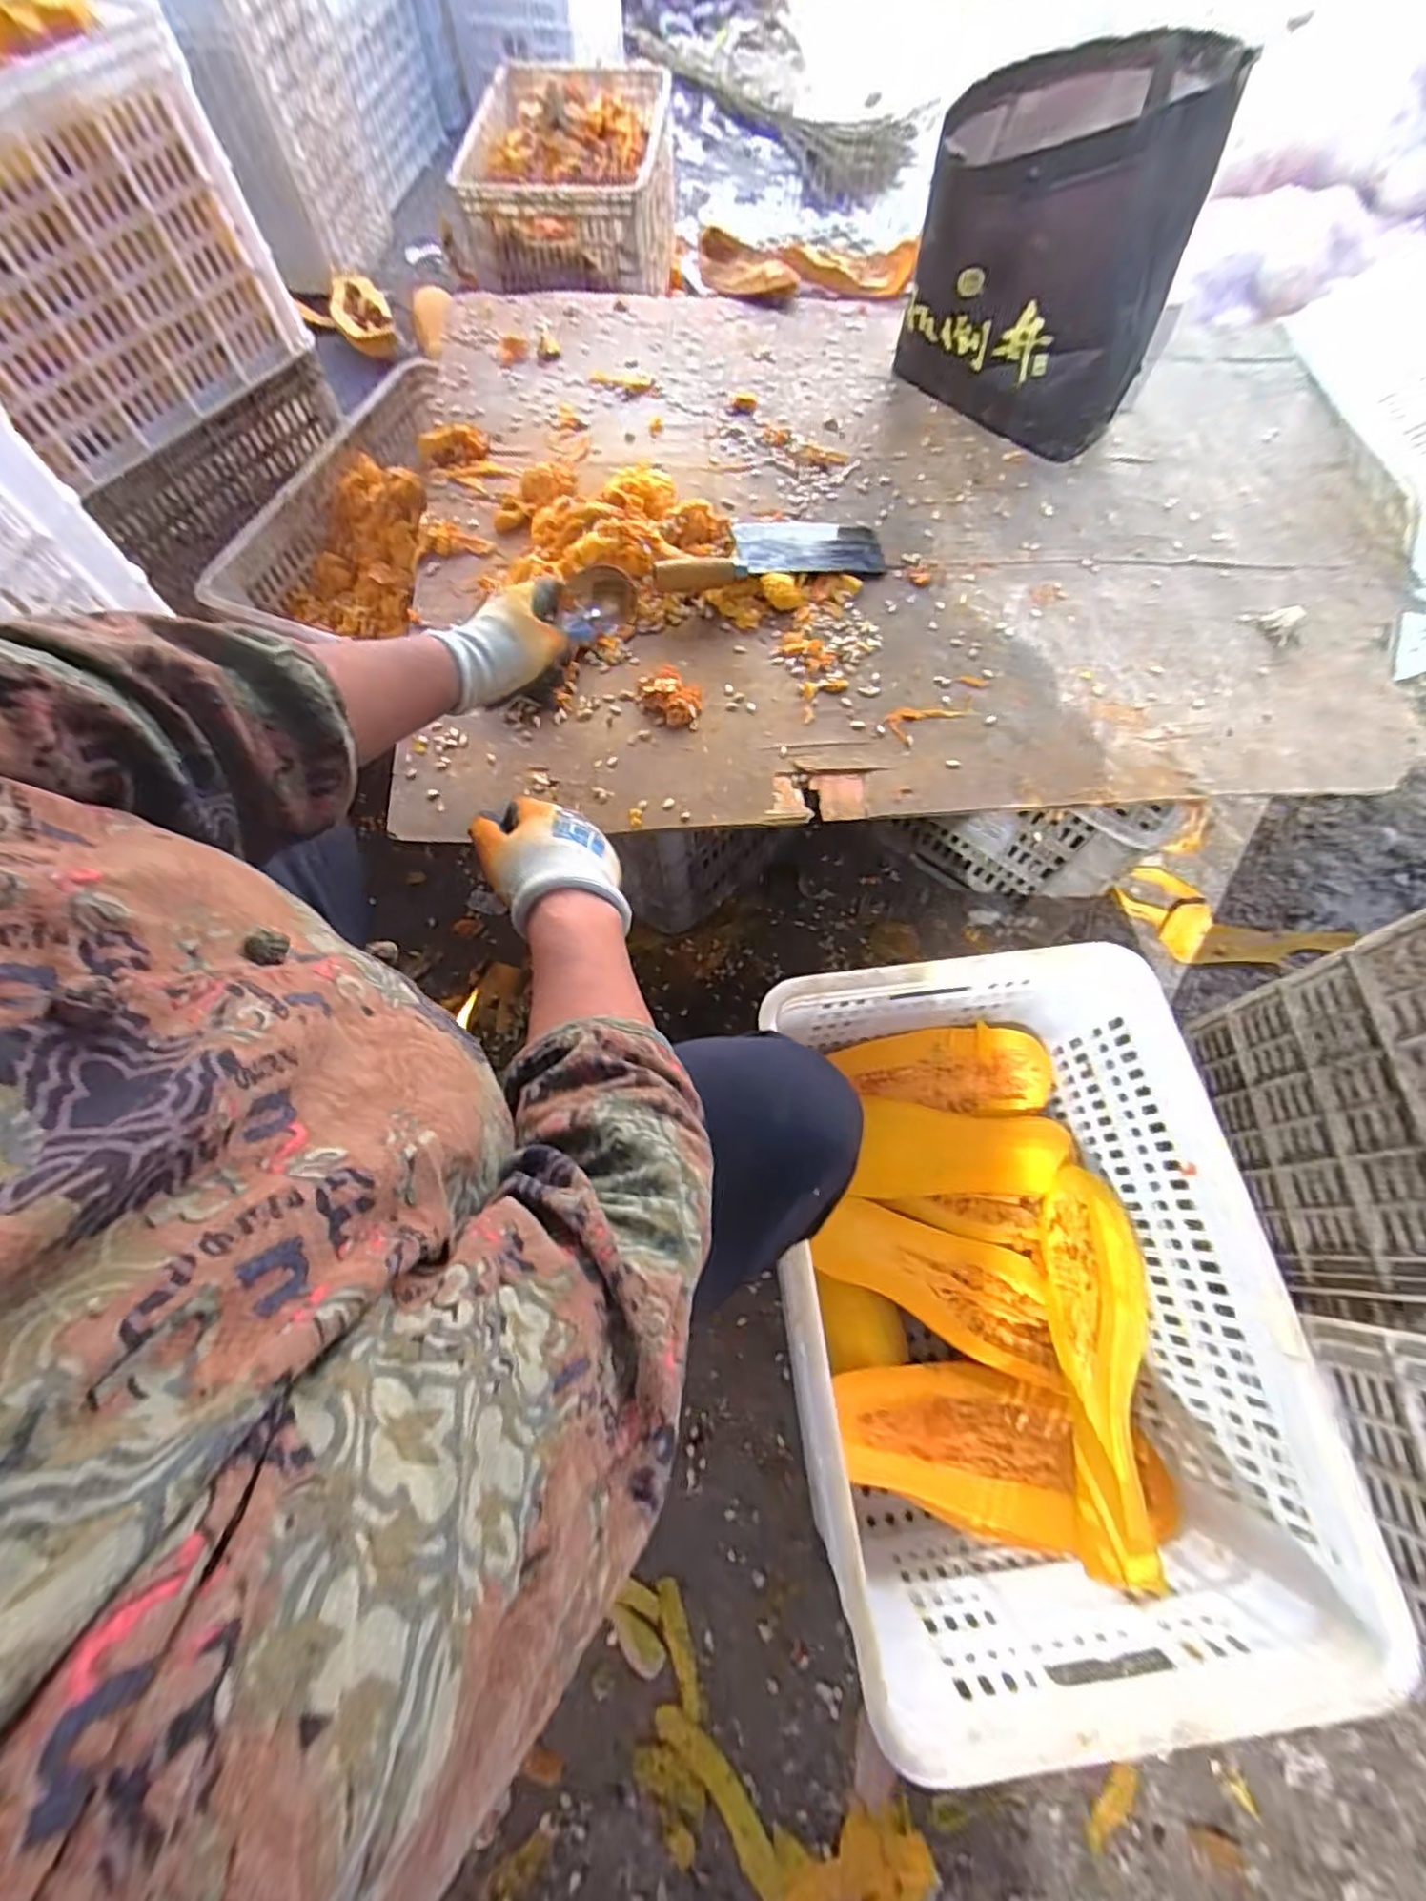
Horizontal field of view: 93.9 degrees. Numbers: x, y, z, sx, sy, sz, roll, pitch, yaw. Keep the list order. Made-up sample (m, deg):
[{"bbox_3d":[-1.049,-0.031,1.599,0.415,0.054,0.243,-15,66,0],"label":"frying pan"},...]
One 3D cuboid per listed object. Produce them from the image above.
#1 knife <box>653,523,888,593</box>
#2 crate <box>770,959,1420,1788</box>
[{"bbox_3d":[0.061,-0.452,0.747,0.261,0.032,0.088,-10,70,-6],"label":"knife"},{"bbox_3d":[0.252,0.291,0.624,0.341,0.280,0.515,-5,69,-5],"label":"crate"}]

